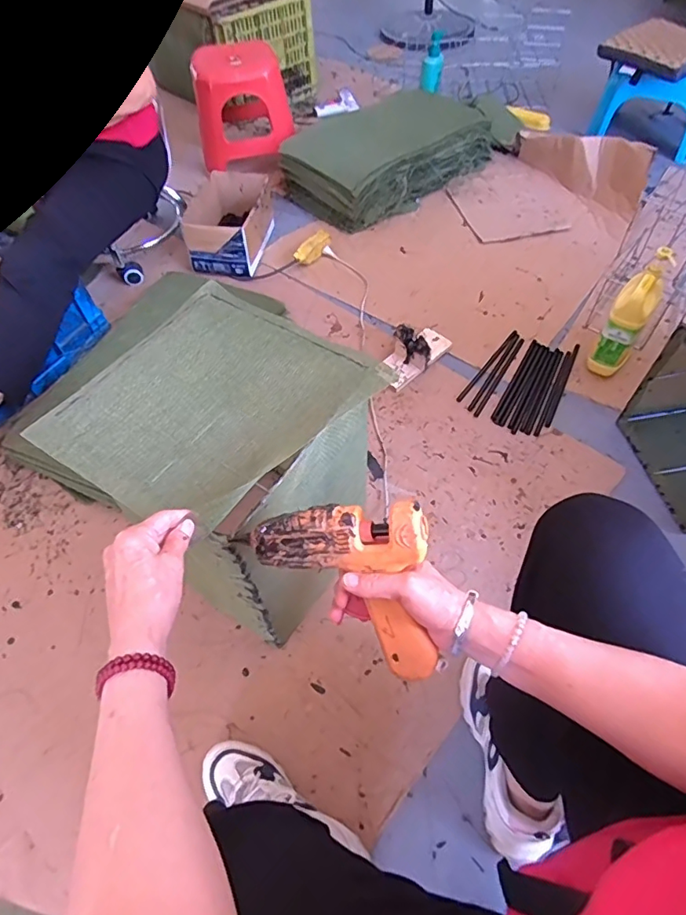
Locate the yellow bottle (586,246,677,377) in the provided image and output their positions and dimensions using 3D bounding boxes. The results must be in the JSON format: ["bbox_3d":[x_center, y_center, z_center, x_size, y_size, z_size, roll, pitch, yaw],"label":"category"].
[{"bbox_3d":[0.597,-0.293,1.071,0.074,0.250,0.125,29,63,19],"label":"yellow bottle"}]

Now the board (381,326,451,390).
[{"bbox_3d":[0.161,-0.249,1.165,0.094,0.077,0.196,35,65,22],"label":"board"}]

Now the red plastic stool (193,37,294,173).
[{"bbox_3d":[-0.314,-1.108,1.618,0.281,0.275,0.281,-7,58,-2],"label":"red plastic stool"}]

